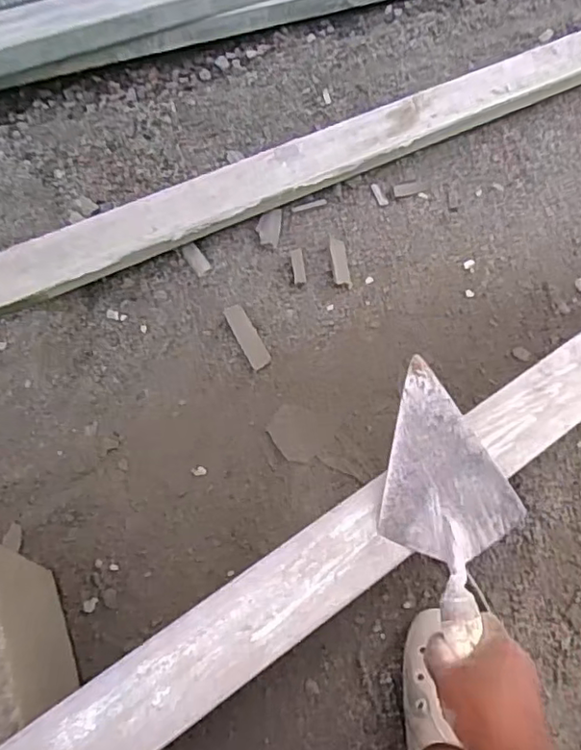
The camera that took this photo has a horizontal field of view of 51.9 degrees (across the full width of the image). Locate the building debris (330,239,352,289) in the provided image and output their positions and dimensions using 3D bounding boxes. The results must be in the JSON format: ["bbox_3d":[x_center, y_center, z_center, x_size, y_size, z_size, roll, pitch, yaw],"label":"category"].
[{"bbox_3d":[0.078,-0.178,0.944,0.025,0.010,0.089,-9,60,-1],"label":"building debris"}]

